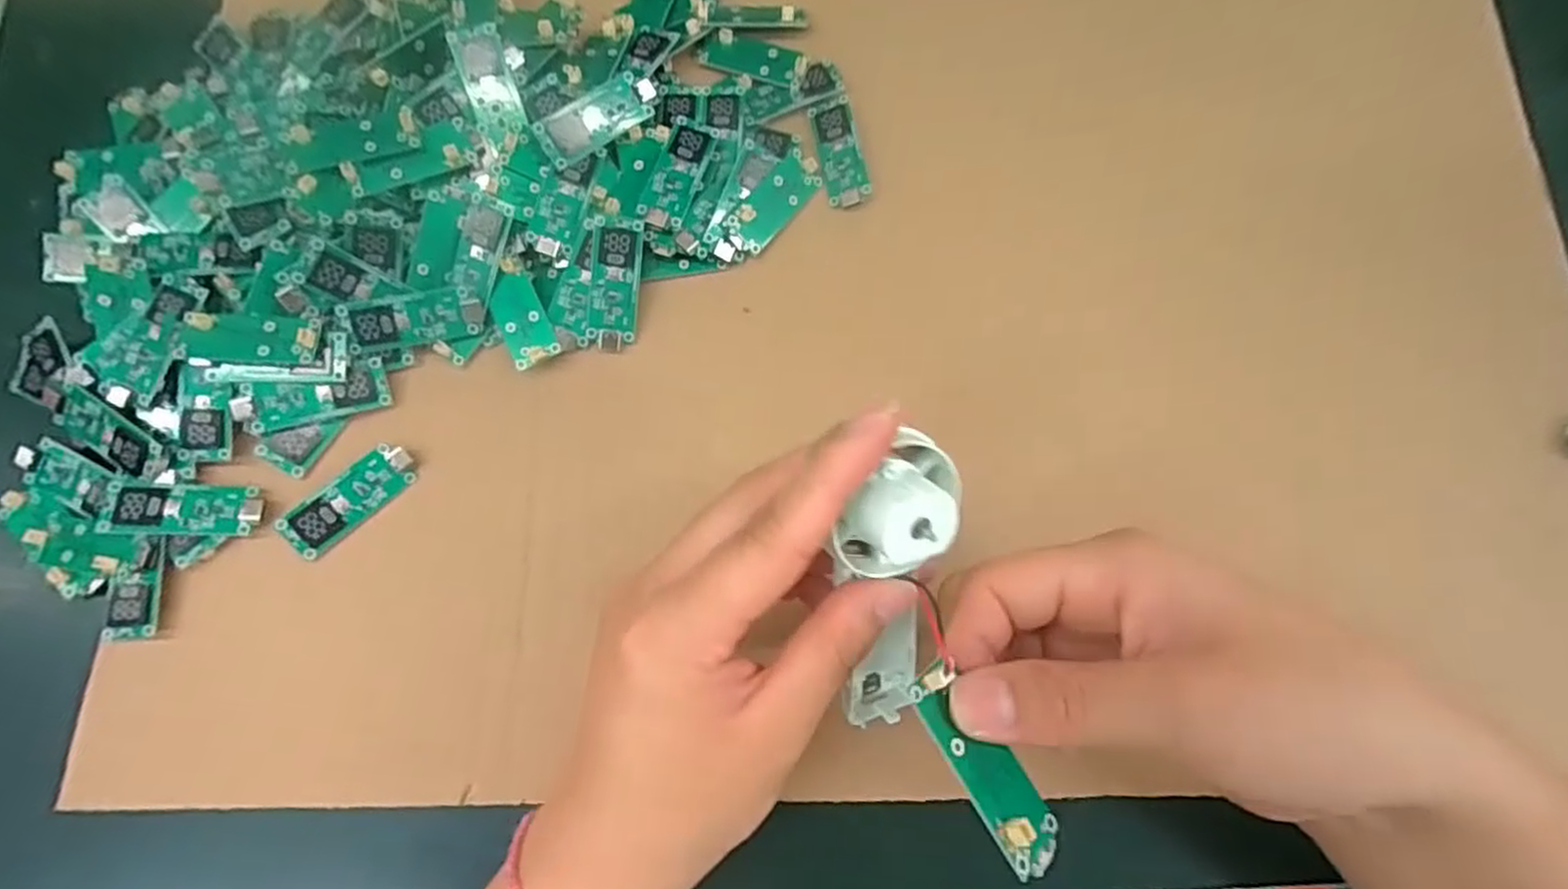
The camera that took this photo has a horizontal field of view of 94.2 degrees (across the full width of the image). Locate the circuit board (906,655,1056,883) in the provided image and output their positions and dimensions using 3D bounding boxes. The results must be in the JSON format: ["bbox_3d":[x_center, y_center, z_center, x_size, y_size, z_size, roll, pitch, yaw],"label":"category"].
[{"bbox_3d":[0.050,0.076,0.173,0.019,0.007,0.052,-22,77,-40],"label":"circuit board"}]

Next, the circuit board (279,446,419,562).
[{"bbox_3d":[-0.164,0.021,0.275,0.050,0.007,0.018,-39,80,-10],"label":"circuit board"}]

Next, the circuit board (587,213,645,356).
[{"bbox_3d":[-0.067,-0.064,0.292,0.019,0.004,0.051,6,100,-13],"label":"circuit board"}]

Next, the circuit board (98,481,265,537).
[{"bbox_3d":[-0.223,0.025,0.270,0.053,0.009,0.019,5,72,-14],"label":"circuit board"}]

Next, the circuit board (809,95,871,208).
[{"bbox_3d":[0.024,-0.127,0.314,0.018,0.004,0.050,-12,77,-5],"label":"circuit board"}]

